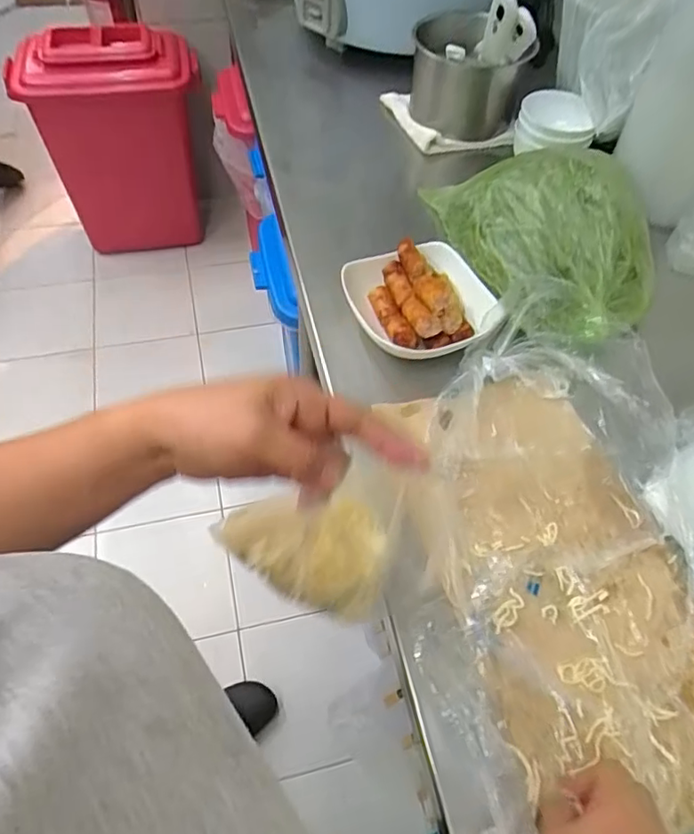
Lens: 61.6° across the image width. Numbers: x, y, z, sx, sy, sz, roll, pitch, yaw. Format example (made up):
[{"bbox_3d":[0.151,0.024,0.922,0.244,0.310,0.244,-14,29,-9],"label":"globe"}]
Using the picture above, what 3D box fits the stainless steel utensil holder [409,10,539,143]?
[{"bbox_3d":[0.161,-0.482,0.829,0.118,0.123,0.143,-13,57,-12],"label":"stainless steel utensil holder"}]

